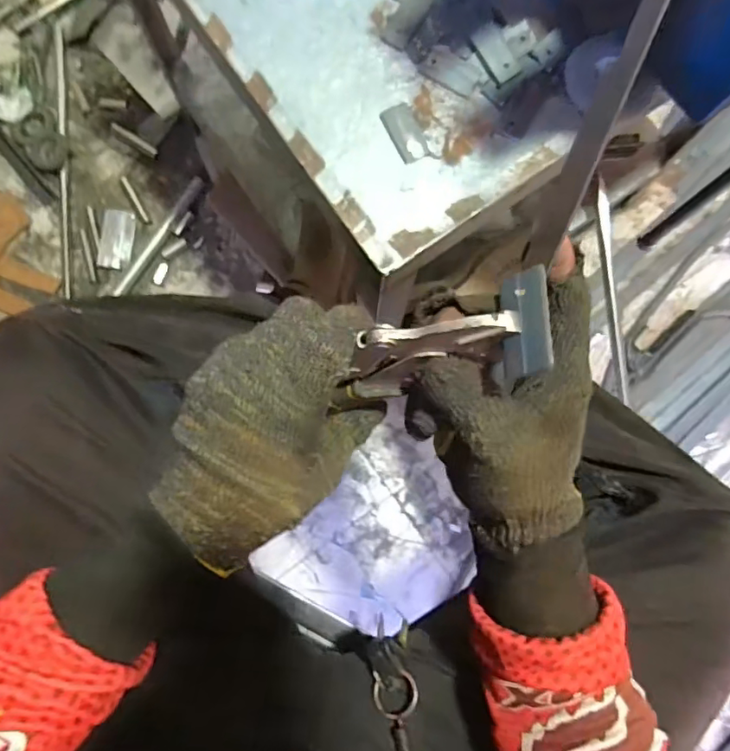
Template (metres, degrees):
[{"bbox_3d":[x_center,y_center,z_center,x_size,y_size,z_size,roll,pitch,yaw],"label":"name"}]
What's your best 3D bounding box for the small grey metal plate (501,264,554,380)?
[{"bbox_3d":[0.072,-0.024,0.245,0.008,0.022,0.050,17,69,-39],"label":"small grey metal plate"}]

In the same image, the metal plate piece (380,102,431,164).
[{"bbox_3d":[0.034,-0.200,0.450,0.026,0.005,0.050,-25,82,-4],"label":"metal plate piece"}]

